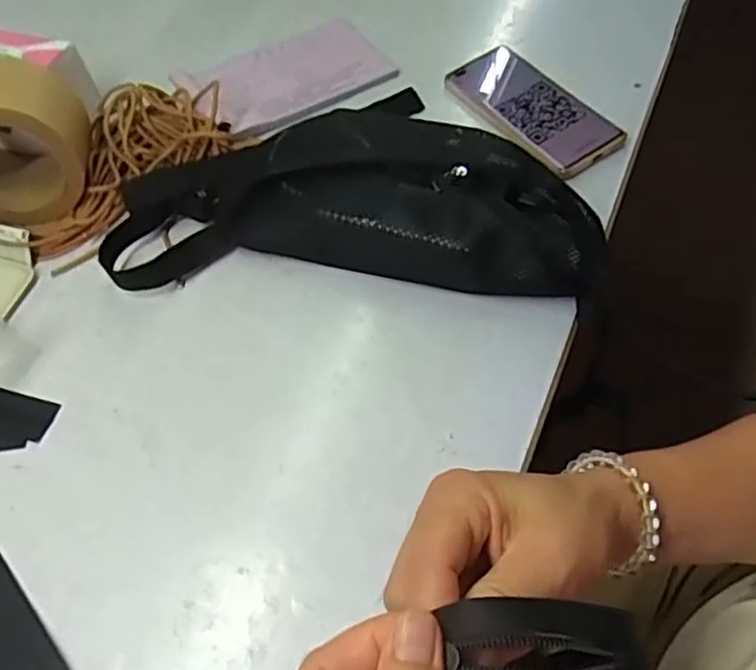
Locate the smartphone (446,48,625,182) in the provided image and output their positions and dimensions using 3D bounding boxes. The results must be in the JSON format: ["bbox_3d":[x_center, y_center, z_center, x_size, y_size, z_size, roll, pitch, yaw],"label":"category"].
[{"bbox_3d":[0.136,-0.206,0.600,0.080,0.015,0.170,-29,60,-16],"label":"smartphone"}]

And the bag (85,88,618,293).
[{"bbox_3d":[-0.017,-0.114,0.511,0.365,0.074,0.157,2,57,4],"label":"bag"}]

